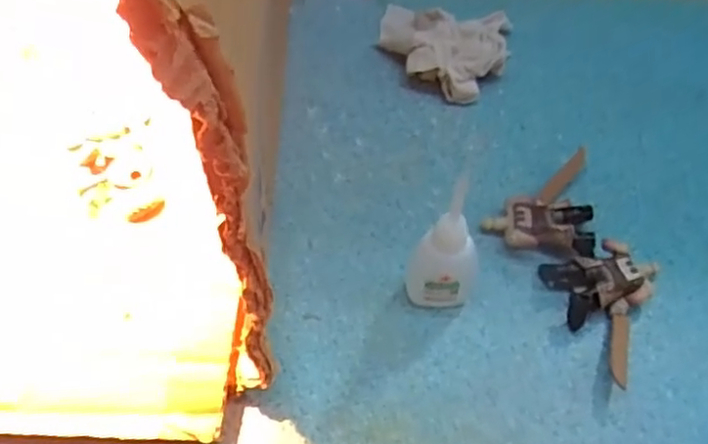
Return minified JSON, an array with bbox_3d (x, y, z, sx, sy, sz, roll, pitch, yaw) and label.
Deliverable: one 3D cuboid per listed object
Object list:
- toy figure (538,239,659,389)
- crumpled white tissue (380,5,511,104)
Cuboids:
[{"bbox_3d":[0.137,0.043,0.338,0.054,0.019,0.071,-15,58,-11],"label":"toy figure"},{"bbox_3d":[0.059,-0.120,0.448,0.088,0.028,0.082,12,57,6],"label":"crumpled white tissue"}]

